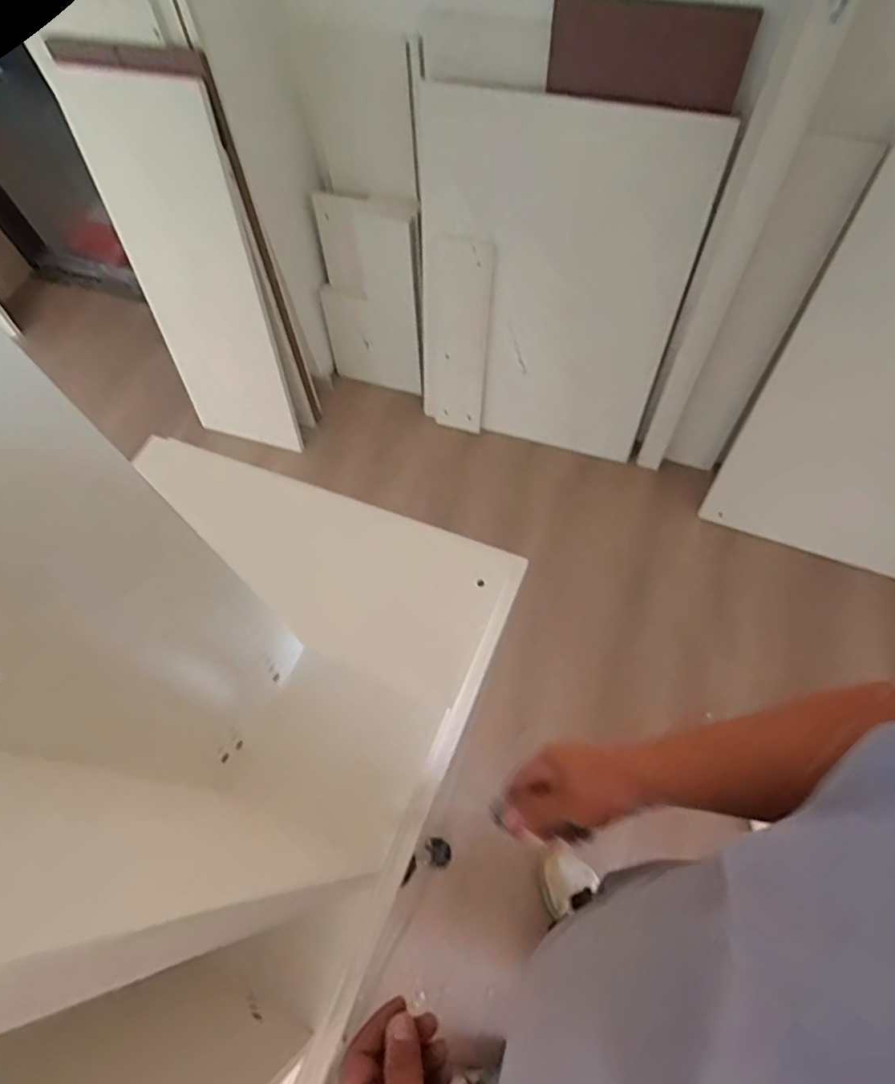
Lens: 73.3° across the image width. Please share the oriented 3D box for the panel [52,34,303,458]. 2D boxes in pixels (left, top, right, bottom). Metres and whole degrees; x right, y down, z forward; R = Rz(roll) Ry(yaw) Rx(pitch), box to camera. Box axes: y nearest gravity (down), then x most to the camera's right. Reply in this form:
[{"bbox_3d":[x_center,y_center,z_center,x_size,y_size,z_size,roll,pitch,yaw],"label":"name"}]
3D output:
[{"bbox_3d":[-0.670,-0.693,1.591,0.412,0.968,0.026,14,48,18],"label":"panel"}]

